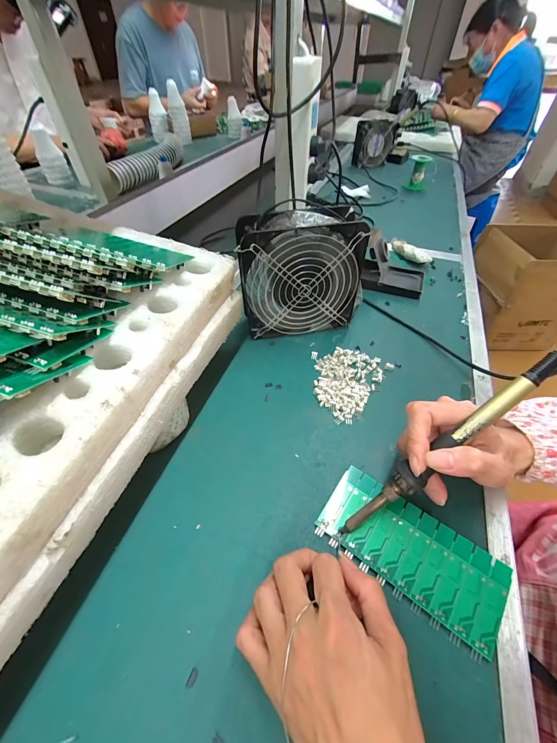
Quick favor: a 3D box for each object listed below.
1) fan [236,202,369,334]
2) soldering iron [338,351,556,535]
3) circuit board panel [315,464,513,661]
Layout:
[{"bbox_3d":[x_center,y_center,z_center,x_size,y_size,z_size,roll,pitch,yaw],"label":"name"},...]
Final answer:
[{"bbox_3d":[0.032,-0.124,0.381,0.159,0.152,0.058,-7,48,-7],"label":"fan"},{"bbox_3d":[0.122,0.058,0.215,0.211,0.015,0.019,-46,57,14],"label":"soldering iron"},{"bbox_3d":[0.106,0.142,0.238,0.138,0.008,0.063,29,55,24],"label":"circuit board panel"}]

